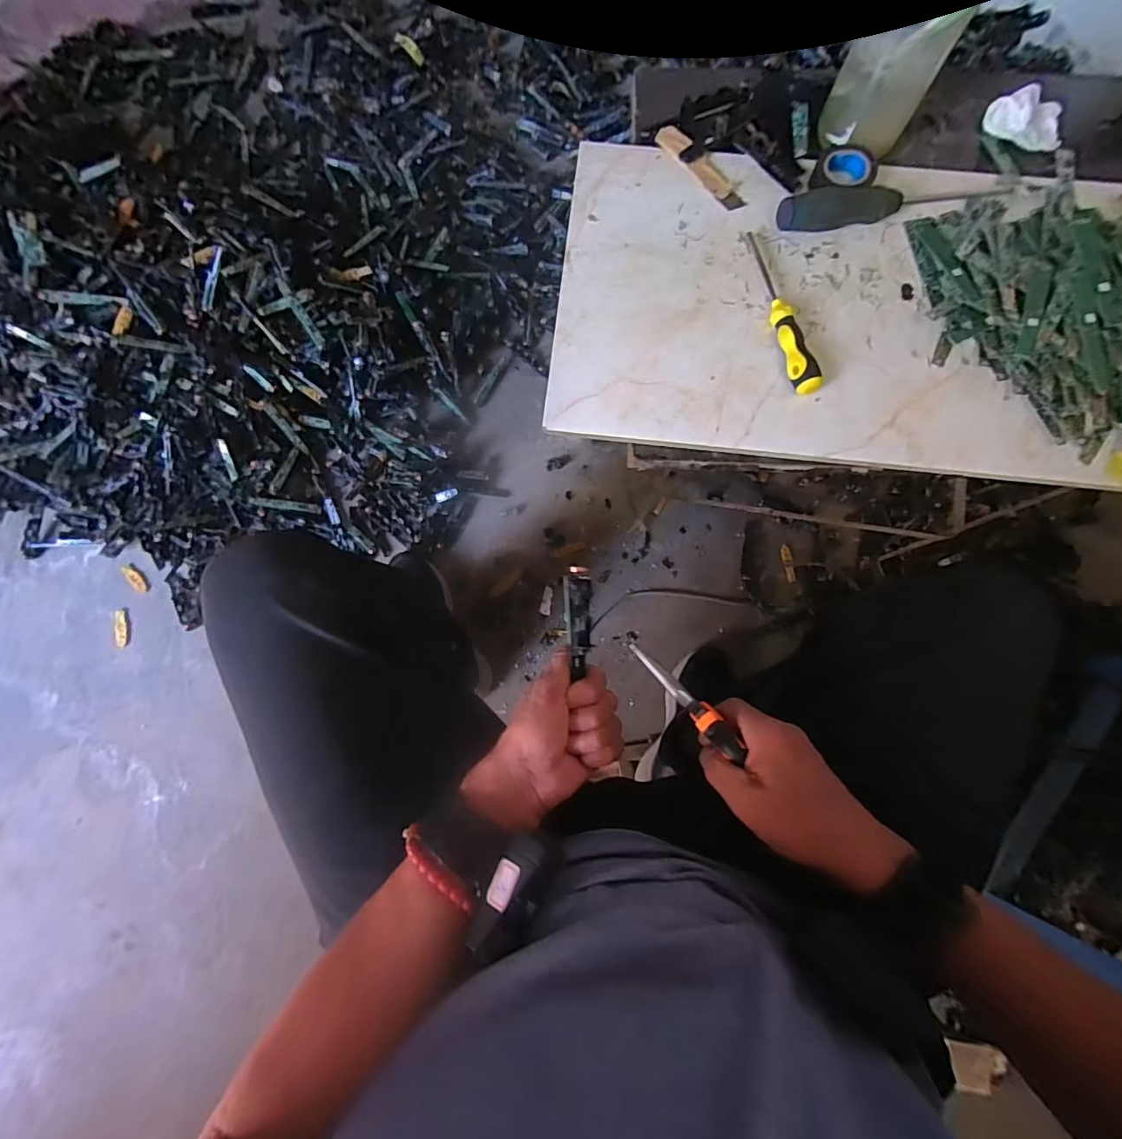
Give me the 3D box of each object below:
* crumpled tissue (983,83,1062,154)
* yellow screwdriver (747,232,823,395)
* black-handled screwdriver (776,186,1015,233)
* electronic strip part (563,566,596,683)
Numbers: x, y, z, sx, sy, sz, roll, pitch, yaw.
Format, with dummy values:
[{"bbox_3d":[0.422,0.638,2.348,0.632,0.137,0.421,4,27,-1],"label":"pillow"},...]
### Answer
[{"bbox_3d":[0.447,-0.432,0.483,0.072,0.021,0.055,34,79,7],"label":"crumpled tissue"},{"bbox_3d":[0.189,-0.221,0.428,0.025,0.022,0.158,-12,77,-3],"label":"yellow screwdriver"},{"bbox_3d":[0.297,-0.323,0.447,0.213,0.032,0.025,-8,77,-2],"label":"black-handled screwdriver"},{"bbox_3d":[0.013,0.038,0.380,0.020,0.010,0.079,-1,91,-2],"label":"electronic strip part"}]

